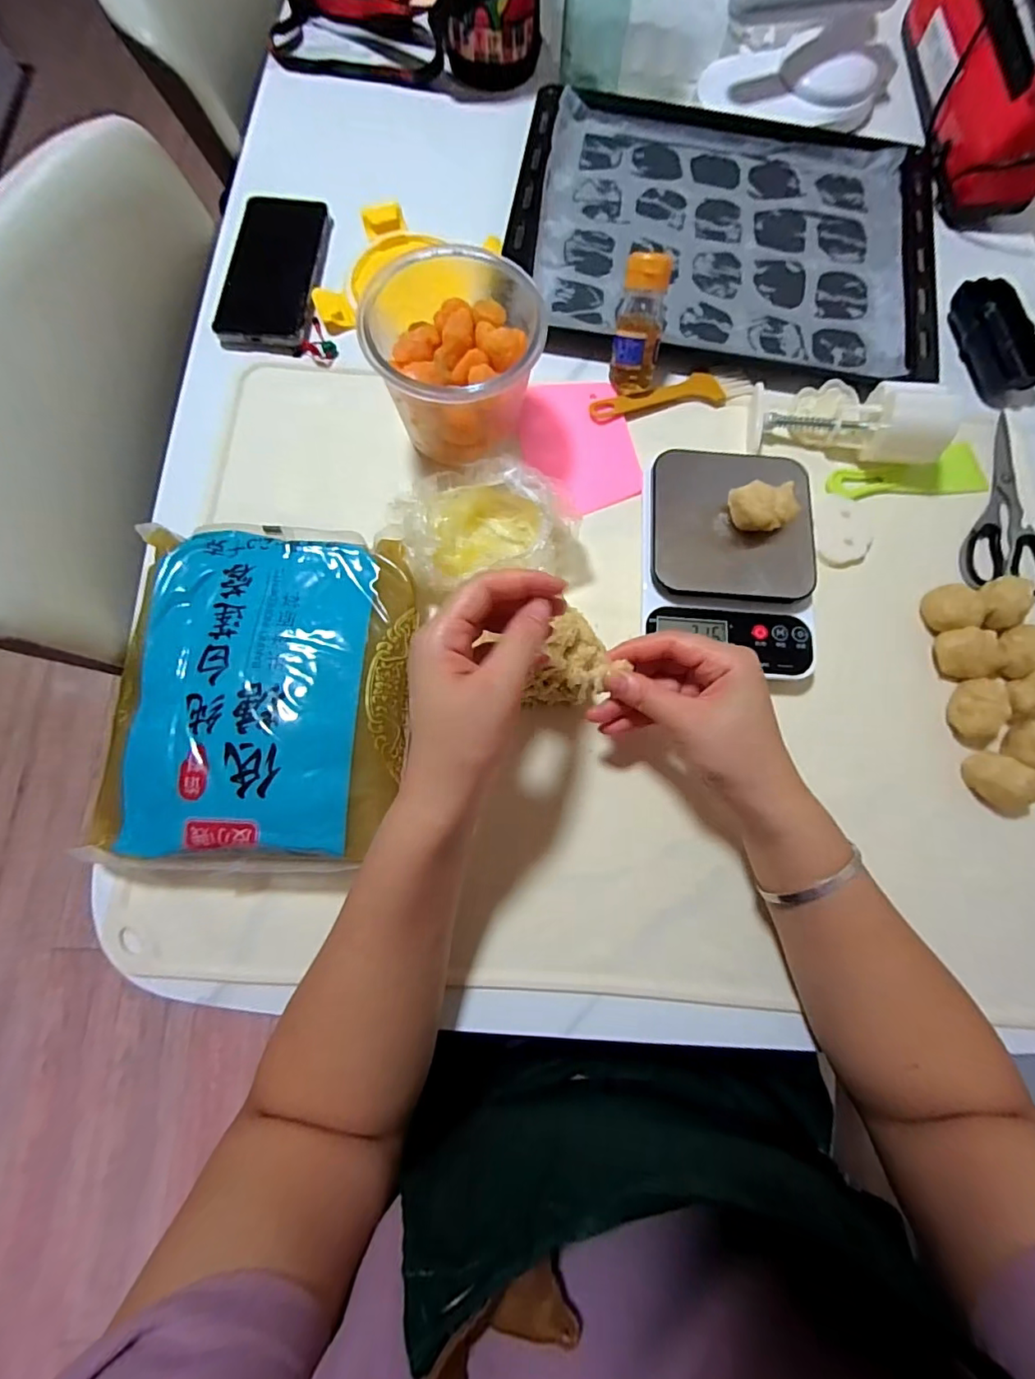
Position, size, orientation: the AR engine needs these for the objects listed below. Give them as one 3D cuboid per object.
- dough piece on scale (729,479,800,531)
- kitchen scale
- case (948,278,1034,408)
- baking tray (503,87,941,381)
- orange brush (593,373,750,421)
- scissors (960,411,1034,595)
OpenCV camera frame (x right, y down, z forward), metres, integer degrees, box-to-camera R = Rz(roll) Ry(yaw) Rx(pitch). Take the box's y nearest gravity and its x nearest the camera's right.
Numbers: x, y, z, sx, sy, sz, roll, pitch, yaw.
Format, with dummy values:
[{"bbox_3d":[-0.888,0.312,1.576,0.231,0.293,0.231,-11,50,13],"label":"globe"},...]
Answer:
[{"bbox_3d":[0.183,-0.134,0.393,0.045,0.029,0.036,-16,78,-5],"label":"dough piece on scale"},{"bbox_3d":[0.161,-0.098,0.413,0.127,0.037,0.172,1,77,-1],"label":"kitchen scale"},{"bbox_3d":[0.435,-0.318,0.482,0.055,0.025,0.109,-10,77,-4],"label":"case"},{"bbox_3d":[0.199,-0.443,0.508,0.390,0.024,0.306,9,77,1],"label":"baking tray"},{"bbox_3d":[0.134,-0.260,0.465,0.143,0.008,0.031,-10,77,-4],"label":"orange brush"},{"bbox_3d":[0.409,-0.162,0.453,0.067,0.011,0.167,6,77,0],"label":"scissors"}]

